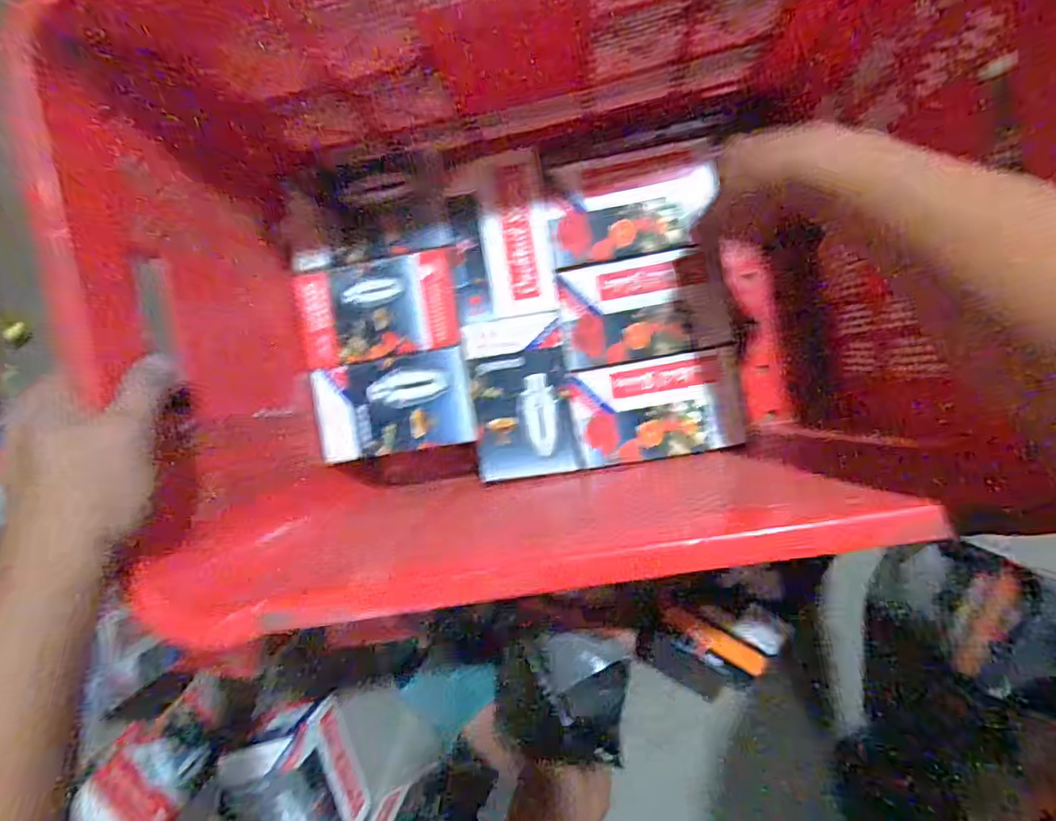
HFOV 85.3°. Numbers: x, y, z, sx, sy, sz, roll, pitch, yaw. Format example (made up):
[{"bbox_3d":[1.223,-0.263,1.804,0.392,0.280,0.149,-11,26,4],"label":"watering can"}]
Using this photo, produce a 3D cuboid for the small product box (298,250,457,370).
[{"bbox_3d":[-0.132,-0.089,0.506,0.139,0.021,0.085,-9,95,7],"label":"small product box"}]

